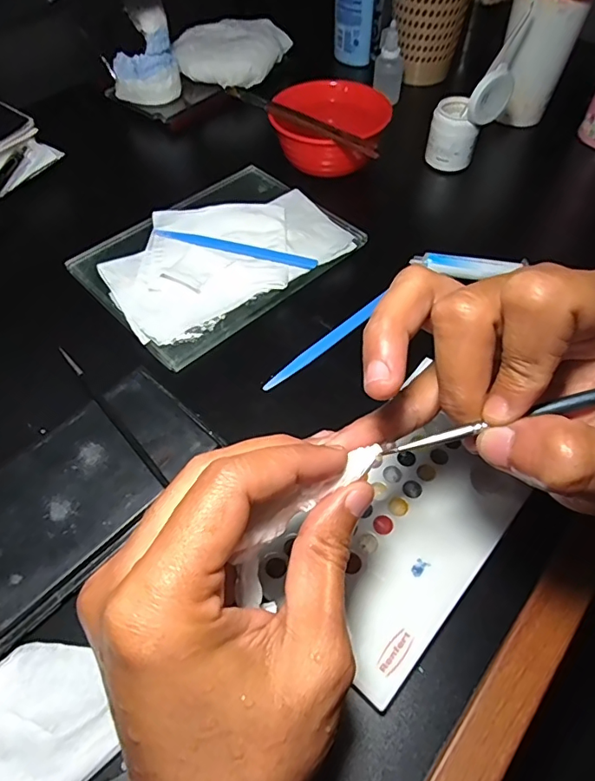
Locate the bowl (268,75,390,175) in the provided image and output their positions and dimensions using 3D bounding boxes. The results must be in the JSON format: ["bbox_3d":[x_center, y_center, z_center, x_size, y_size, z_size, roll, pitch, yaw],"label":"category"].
[{"bbox_3d":[0.031,-0.244,0.457,0.104,0.042,0.101,-1,58,2],"label":"bowl"}]

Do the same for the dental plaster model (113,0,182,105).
[{"bbox_3d":[-0.163,-0.349,0.507,0.068,0.086,0.031,-9,58,-3],"label":"dental plaster model"}]

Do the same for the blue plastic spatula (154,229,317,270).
[{"bbox_3d":[-0.051,-0.113,0.393,0.134,0.005,0.011,13,56,9],"label":"blue plastic spatula"}]

